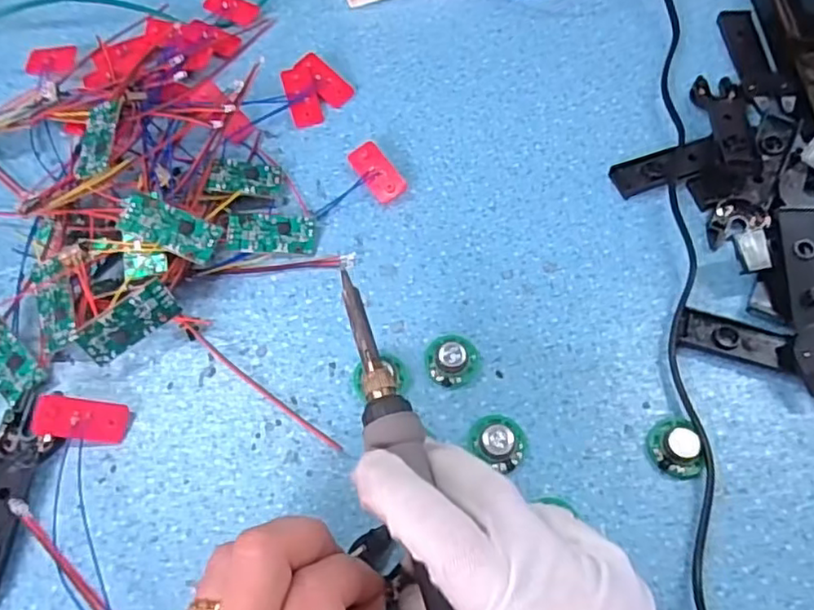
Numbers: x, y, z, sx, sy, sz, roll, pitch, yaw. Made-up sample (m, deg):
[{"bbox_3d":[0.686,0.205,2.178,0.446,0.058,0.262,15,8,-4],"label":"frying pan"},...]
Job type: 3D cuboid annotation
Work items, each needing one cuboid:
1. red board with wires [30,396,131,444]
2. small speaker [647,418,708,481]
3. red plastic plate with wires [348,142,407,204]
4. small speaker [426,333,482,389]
[{"bbox_3d":[-0.150,0.052,0.291,0.040,0.004,0.018,9,79,-8],"label":"red board with wires"},{"bbox_3d":[0.119,0.063,0.281,0.022,0.007,0.025,0,61,2],"label":"small speaker"},{"bbox_3d":[-0.017,-0.075,0.358,0.019,0.004,0.037,-37,75,-3],"label":"red plastic plate with wires"},{"bbox_3d":[0.022,0.025,0.304,0.026,0.009,0.027,-6,61,-1],"label":"small speaker"}]

